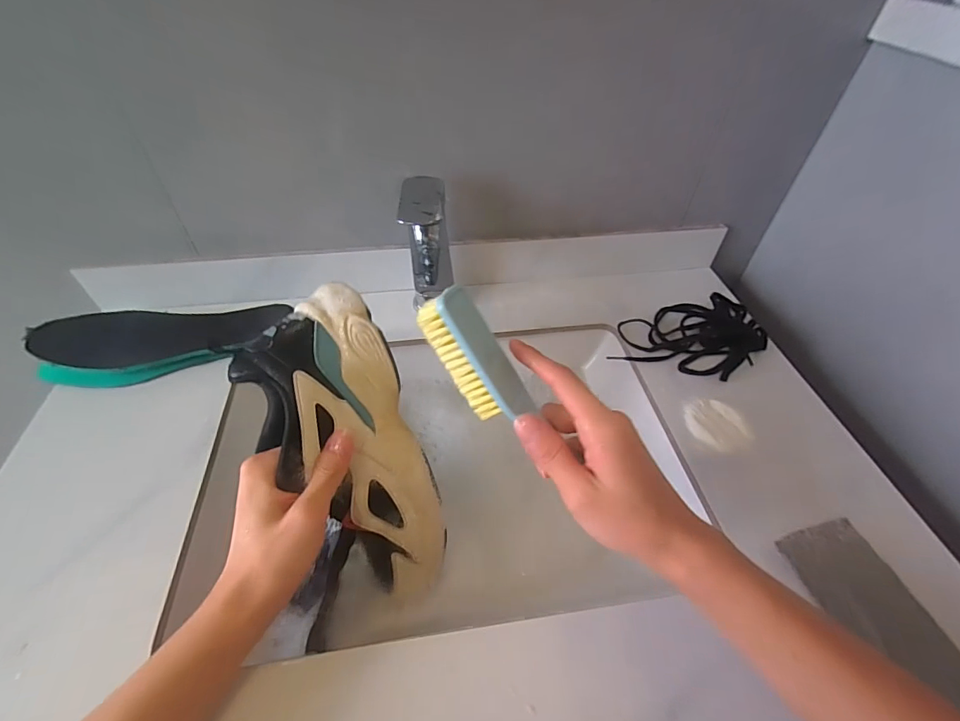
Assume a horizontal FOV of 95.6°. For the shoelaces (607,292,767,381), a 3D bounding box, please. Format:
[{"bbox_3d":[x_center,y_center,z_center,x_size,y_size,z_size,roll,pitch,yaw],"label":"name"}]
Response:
[{"bbox_3d":[0.259,-0.022,0.516,0.178,0.032,0.107,-11,49,-11],"label":"shoelaces"}]

